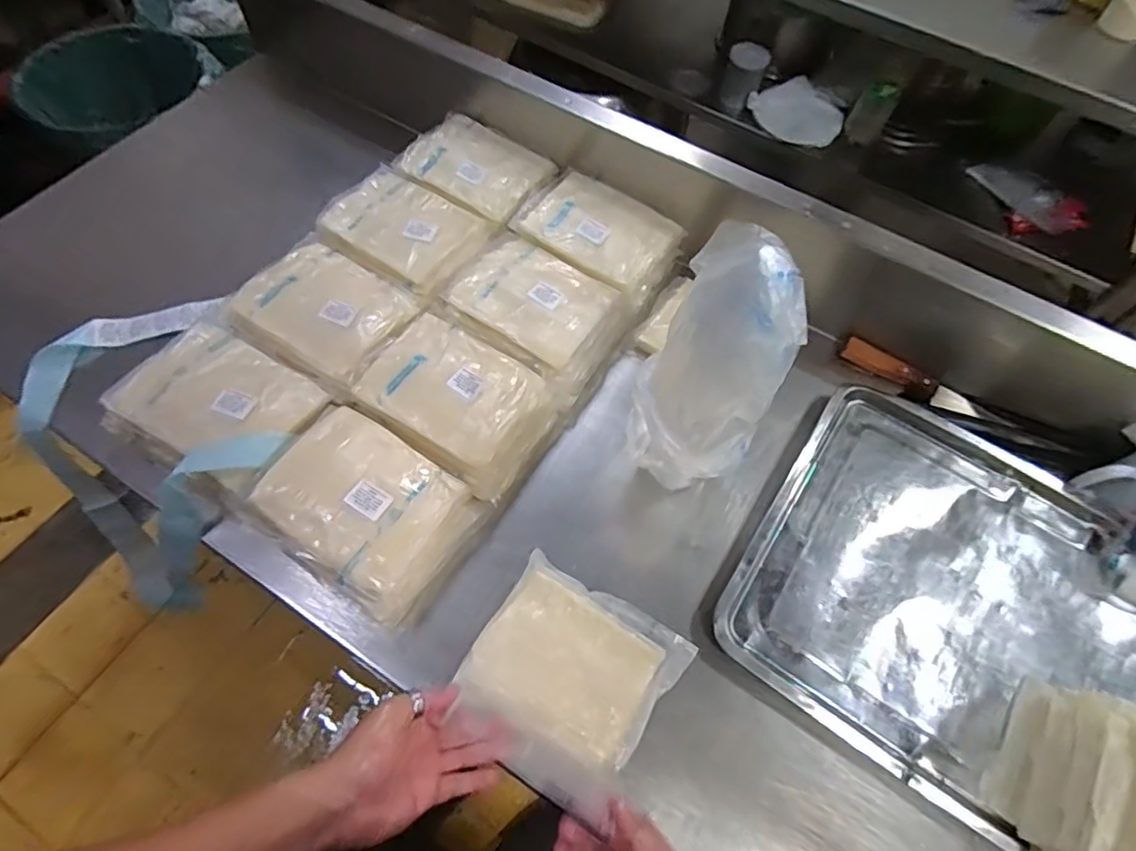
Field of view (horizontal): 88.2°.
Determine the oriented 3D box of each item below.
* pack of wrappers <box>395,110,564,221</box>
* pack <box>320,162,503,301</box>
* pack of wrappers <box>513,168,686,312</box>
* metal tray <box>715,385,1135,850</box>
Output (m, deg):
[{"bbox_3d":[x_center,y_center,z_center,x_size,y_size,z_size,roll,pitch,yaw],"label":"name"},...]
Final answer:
[{"bbox_3d":[-0.128,-0.361,0.813,0.194,0.025,0.134,31,65,13],"label":"pack of wrappers"},{"bbox_3d":[-0.210,-0.258,0.753,0.202,0.023,0.154,28,64,11],"label":"pack"},{"bbox_3d":[0.042,-0.257,0.788,0.200,0.046,0.146,32,65,13],"label":"pack of wrappers"},{"bbox_3d":[0.441,0.194,0.616,0.470,0.027,0.390,32,65,13],"label":"metal tray"}]

